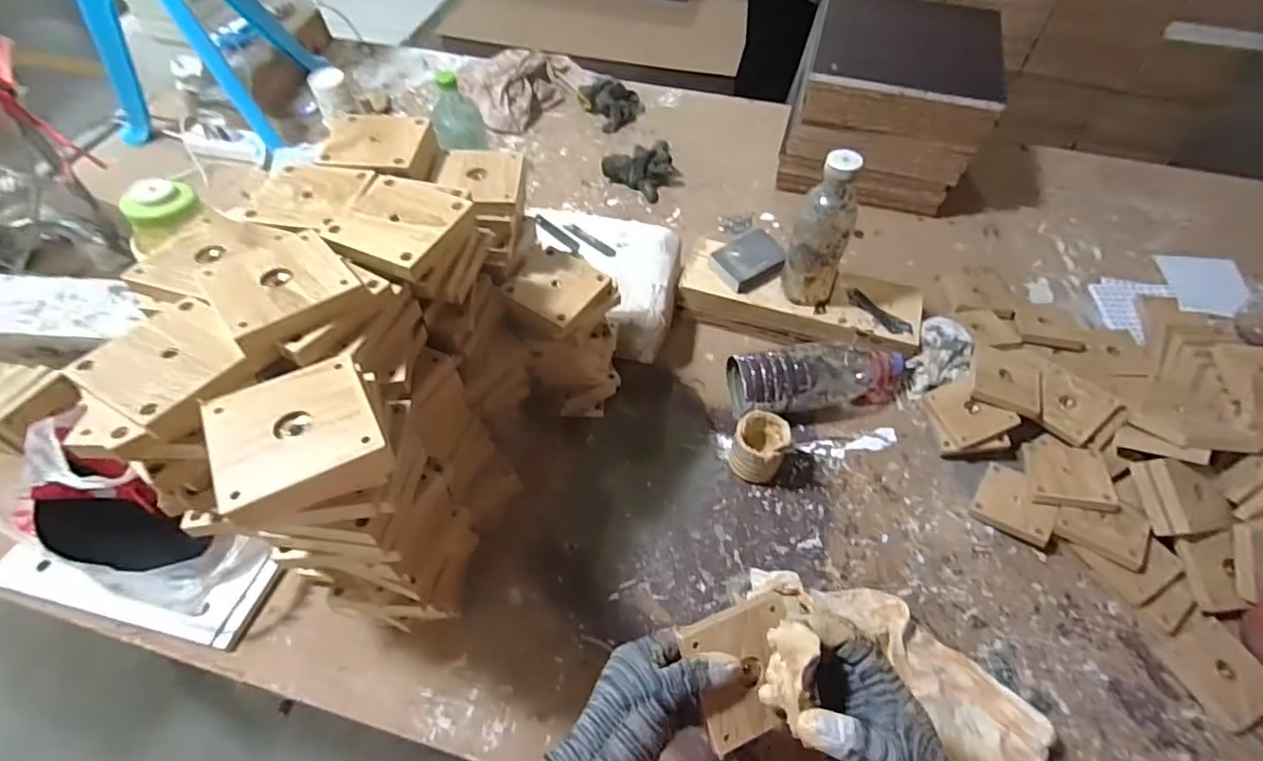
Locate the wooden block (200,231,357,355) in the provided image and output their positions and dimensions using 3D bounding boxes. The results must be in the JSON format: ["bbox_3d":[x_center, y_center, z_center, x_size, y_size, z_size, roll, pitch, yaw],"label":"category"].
[{"bbox_3d":[-0.235,-0.067,0.378,0.078,0.015,0.080,-35,63,-22],"label":"wooden block"}]

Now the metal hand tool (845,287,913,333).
[{"bbox_3d":[0.347,-0.095,0.797,0.101,0.011,0.028,38,63,22],"label":"metal hand tool"}]

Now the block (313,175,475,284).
[{"bbox_3d":[-0.183,-0.121,0.433,0.099,0.016,0.088,18,57,11],"label":"block"}]

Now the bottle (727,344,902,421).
[{"bbox_3d":[0.256,-0.010,0.771,0.248,0.084,0.093,-13,57,-11],"label":"bottle"}]

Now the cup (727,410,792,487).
[{"bbox_3d":[0.157,0.086,0.704,0.065,0.076,0.072,23,57,13],"label":"cup"}]

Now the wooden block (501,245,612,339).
[{"bbox_3d":[-0.080,-0.092,0.565,0.088,0.016,0.090,29,60,18],"label":"wooden block"}]

